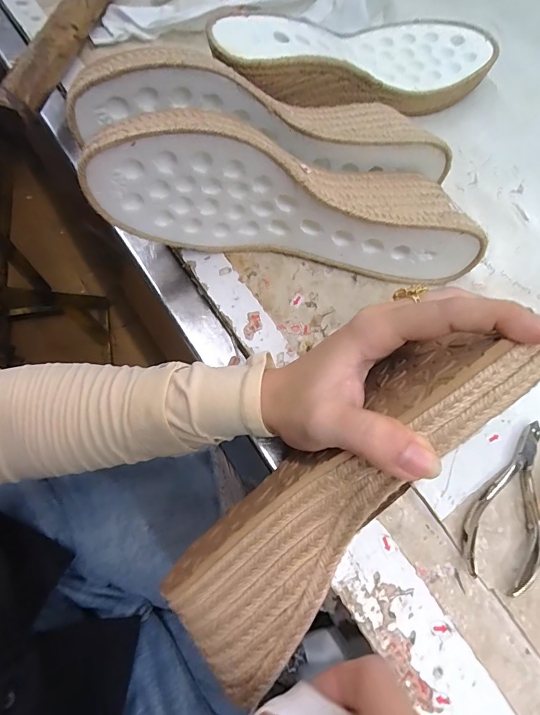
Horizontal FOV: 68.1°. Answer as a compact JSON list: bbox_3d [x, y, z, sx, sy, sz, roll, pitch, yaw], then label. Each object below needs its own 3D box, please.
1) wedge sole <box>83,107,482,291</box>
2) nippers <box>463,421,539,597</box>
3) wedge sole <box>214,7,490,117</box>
[{"bbox_3d":[0.016,-0.102,0.266,0.246,0.090,0.062,9,69,-13],"label":"wedge sole"},{"bbox_3d":[0.150,0.088,0.243,0.043,0.009,0.100,32,72,10],"label":"nippers"},{"bbox_3d":[0.070,-0.241,0.325,0.245,0.048,0.084,-18,71,-24],"label":"wedge sole"}]

